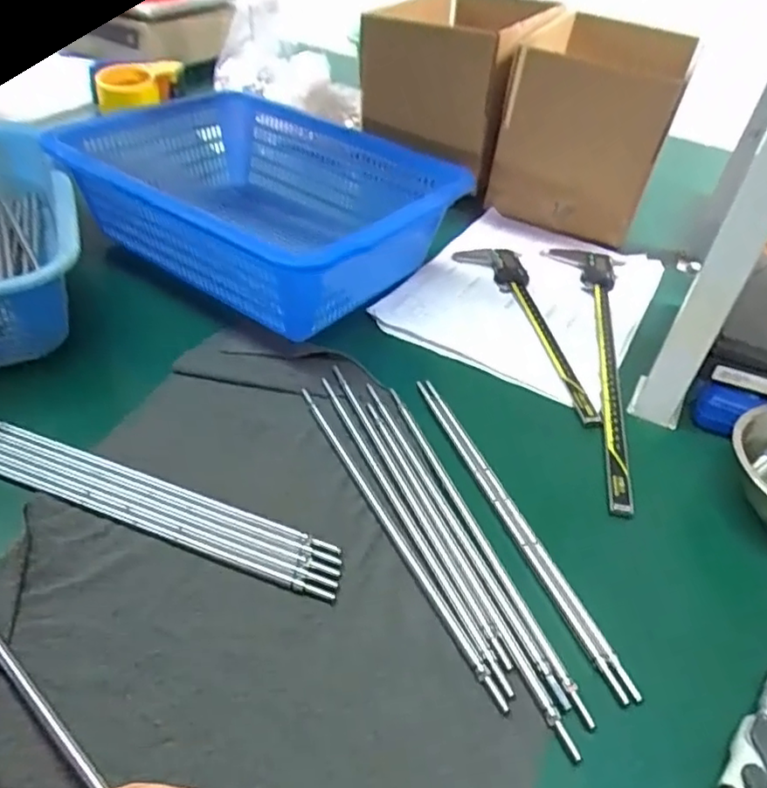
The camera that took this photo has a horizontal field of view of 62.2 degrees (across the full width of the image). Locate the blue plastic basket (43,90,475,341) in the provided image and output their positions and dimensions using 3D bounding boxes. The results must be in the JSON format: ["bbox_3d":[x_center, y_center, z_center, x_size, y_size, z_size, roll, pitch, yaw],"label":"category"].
[{"bbox_3d":[-0.108,-0.182,0.616,0.298,0.114,0.272,28,47,19],"label":"blue plastic basket"}]

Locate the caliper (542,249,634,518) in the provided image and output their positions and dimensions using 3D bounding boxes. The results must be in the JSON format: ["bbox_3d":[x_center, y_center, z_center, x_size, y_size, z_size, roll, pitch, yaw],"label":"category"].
[{"bbox_3d":[0.205,-0.033,0.595,0.071,0.020,0.370,8,41,1],"label":"caliper"}]

